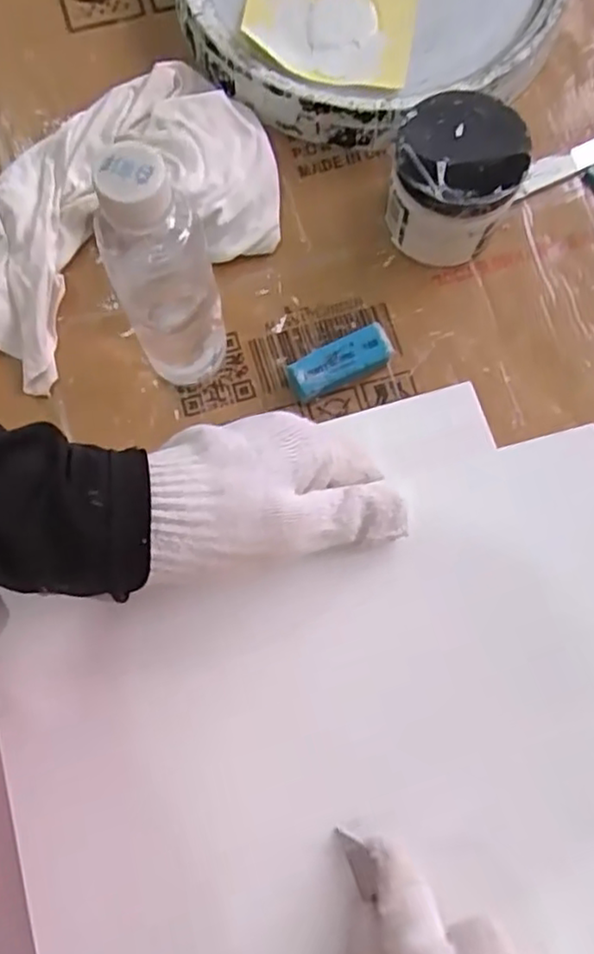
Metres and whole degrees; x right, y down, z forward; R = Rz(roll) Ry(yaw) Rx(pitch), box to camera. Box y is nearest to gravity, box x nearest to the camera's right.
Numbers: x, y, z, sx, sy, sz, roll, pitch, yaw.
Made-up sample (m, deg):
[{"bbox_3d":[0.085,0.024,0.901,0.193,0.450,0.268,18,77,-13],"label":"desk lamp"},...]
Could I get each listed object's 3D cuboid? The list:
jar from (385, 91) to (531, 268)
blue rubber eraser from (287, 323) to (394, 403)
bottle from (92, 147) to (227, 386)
[{"bbox_3d":[0.102,-0.195,0.449,0.077,0.080,0.076,0,77,1],"label":"jar"},{"bbox_3d":[0.029,-0.075,0.453,0.070,0.023,0.026,-27,78,-5],"label":"blue rubber eraser"},{"bbox_3d":[-0.074,-0.107,0.366,0.058,0.174,0.047,-27,78,-5],"label":"bottle"}]

